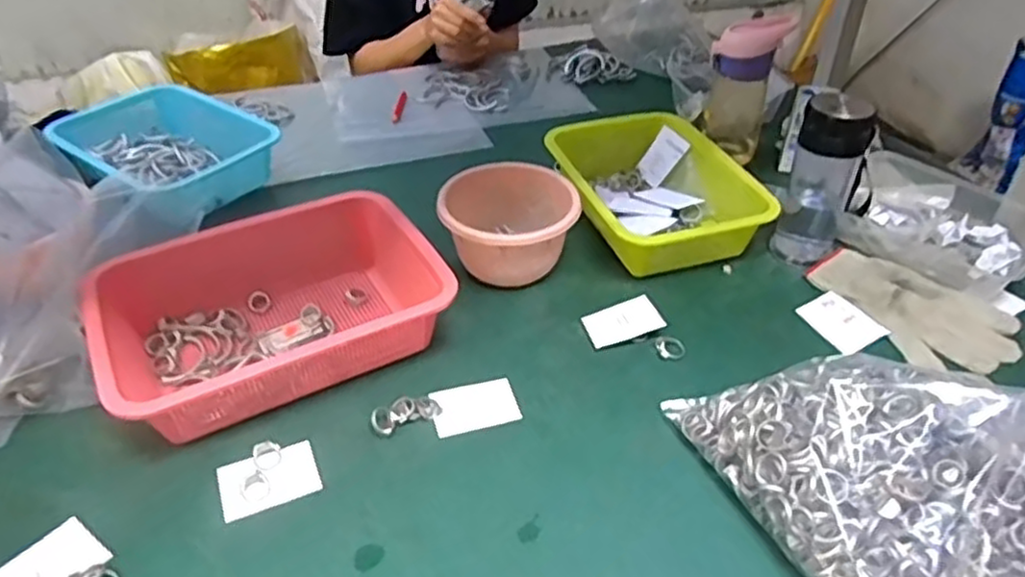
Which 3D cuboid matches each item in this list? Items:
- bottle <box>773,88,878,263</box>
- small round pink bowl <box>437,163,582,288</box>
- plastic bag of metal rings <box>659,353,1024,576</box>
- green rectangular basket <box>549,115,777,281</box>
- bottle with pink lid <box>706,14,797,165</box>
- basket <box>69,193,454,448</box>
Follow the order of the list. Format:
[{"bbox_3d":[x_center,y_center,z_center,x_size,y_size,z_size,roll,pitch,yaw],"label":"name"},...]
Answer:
[{"bbox_3d":[0.335,-0.121,0.759,0.069,0.175,0.065,18,42,20],"label":"bottle"},{"bbox_3d":[-0.003,-0.064,0.772,0.145,0.086,0.129,2,39,1],"label":"small round pink bowl"},{"bbox_3d":[0.287,0.135,0.485,0.187,0.115,0.320,-18,41,-19],"label":"plastic bag of metal rings"},{"bbox_3d":[0.165,-0.116,0.847,0.200,0.073,0.254,-8,40,-11],"label":"green rectangular basket"},{"bbox_3d":[0.304,-0.258,0.929,0.092,0.176,0.074,11,40,12],"label":"bottle with pink lid"},{"bbox_3d":[-0.228,0.020,0.678,0.302,0.088,0.224,-22,45,-25],"label":"basket"}]

